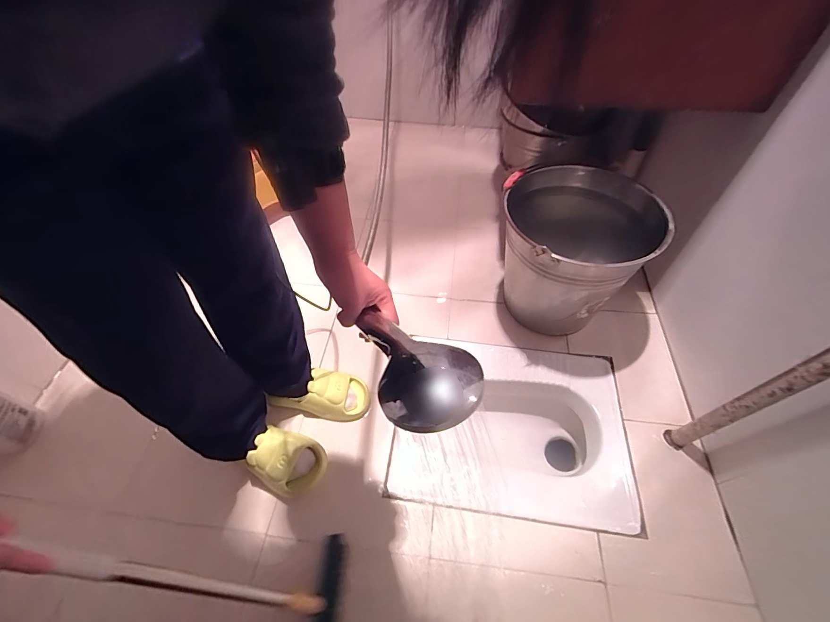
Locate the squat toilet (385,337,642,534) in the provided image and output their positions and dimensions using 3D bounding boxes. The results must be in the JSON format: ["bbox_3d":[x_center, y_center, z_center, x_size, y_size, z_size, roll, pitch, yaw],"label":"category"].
[{"bbox_3d":[0.214,0.304,0.891,0.488,0.200,0.379,6,54,5],"label":"squat toilet"}]

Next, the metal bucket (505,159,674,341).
[{"bbox_3d":[0.365,-0.133,0.900,0.321,0.345,0.337,-1,51,1],"label":"metal bucket"}]

